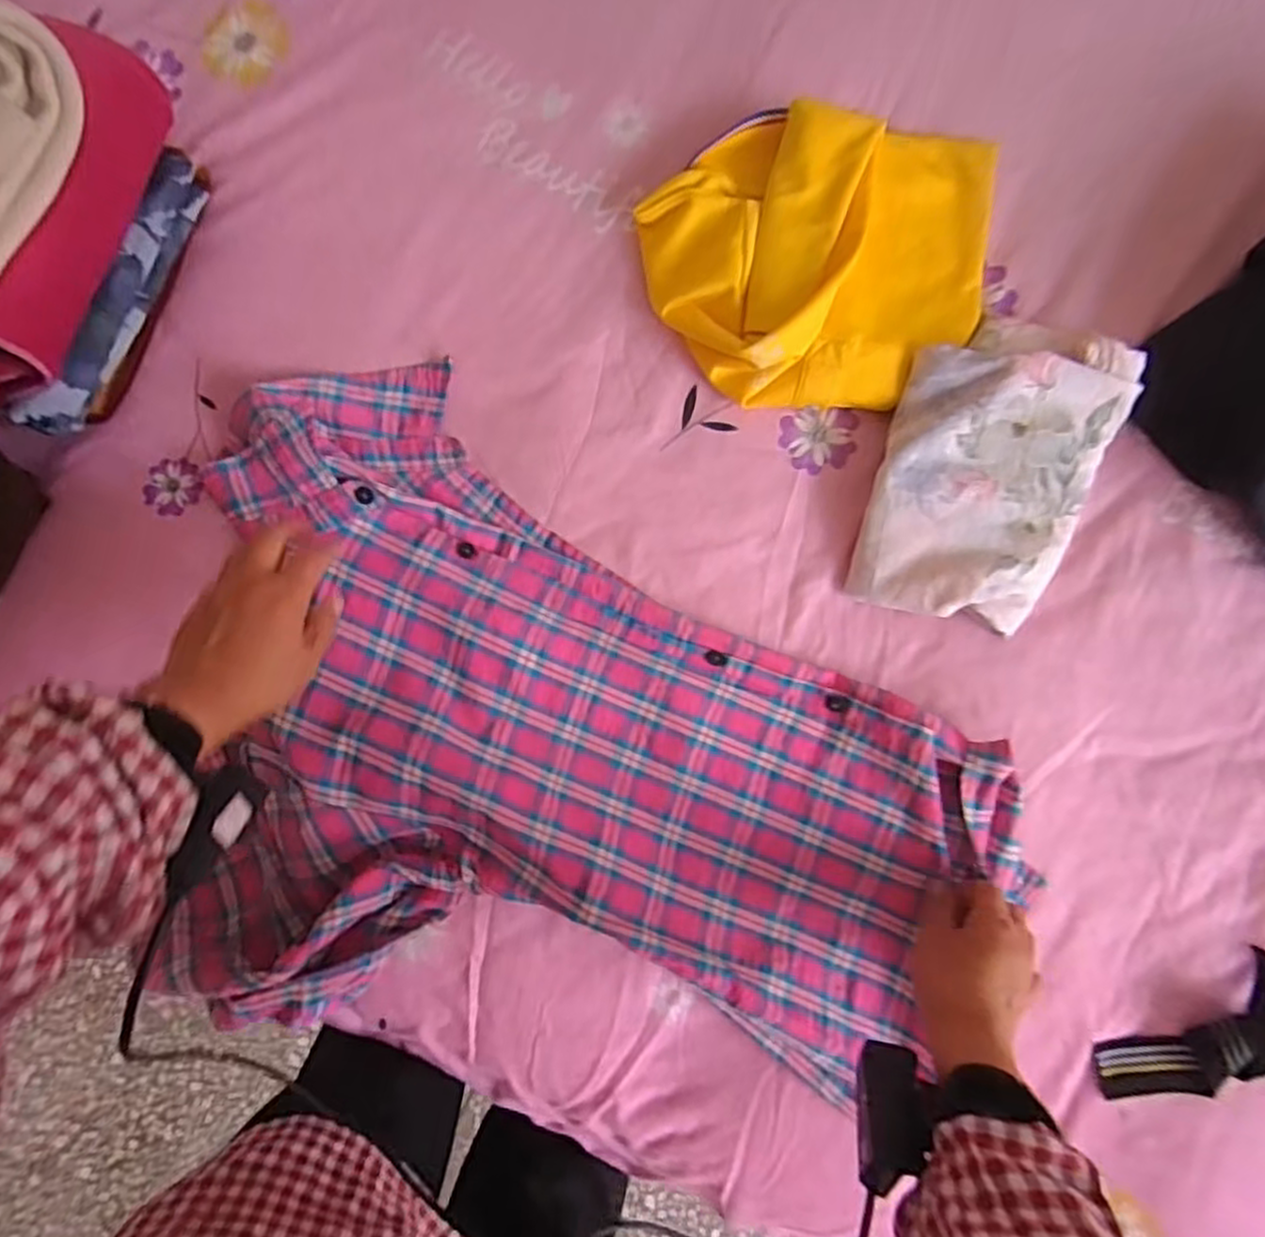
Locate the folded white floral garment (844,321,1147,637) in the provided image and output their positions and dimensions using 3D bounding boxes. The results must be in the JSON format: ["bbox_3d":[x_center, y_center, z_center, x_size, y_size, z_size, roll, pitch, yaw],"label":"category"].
[{"bbox_3d":[0.271,-0.109,0.550,0.158,0.044,0.225,16,89,0],"label":"folded white floral garment"}]

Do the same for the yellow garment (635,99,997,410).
[{"bbox_3d":[0.141,-0.269,0.556,0.257,0.045,0.209,2,89,0],"label":"yellow garment"}]

